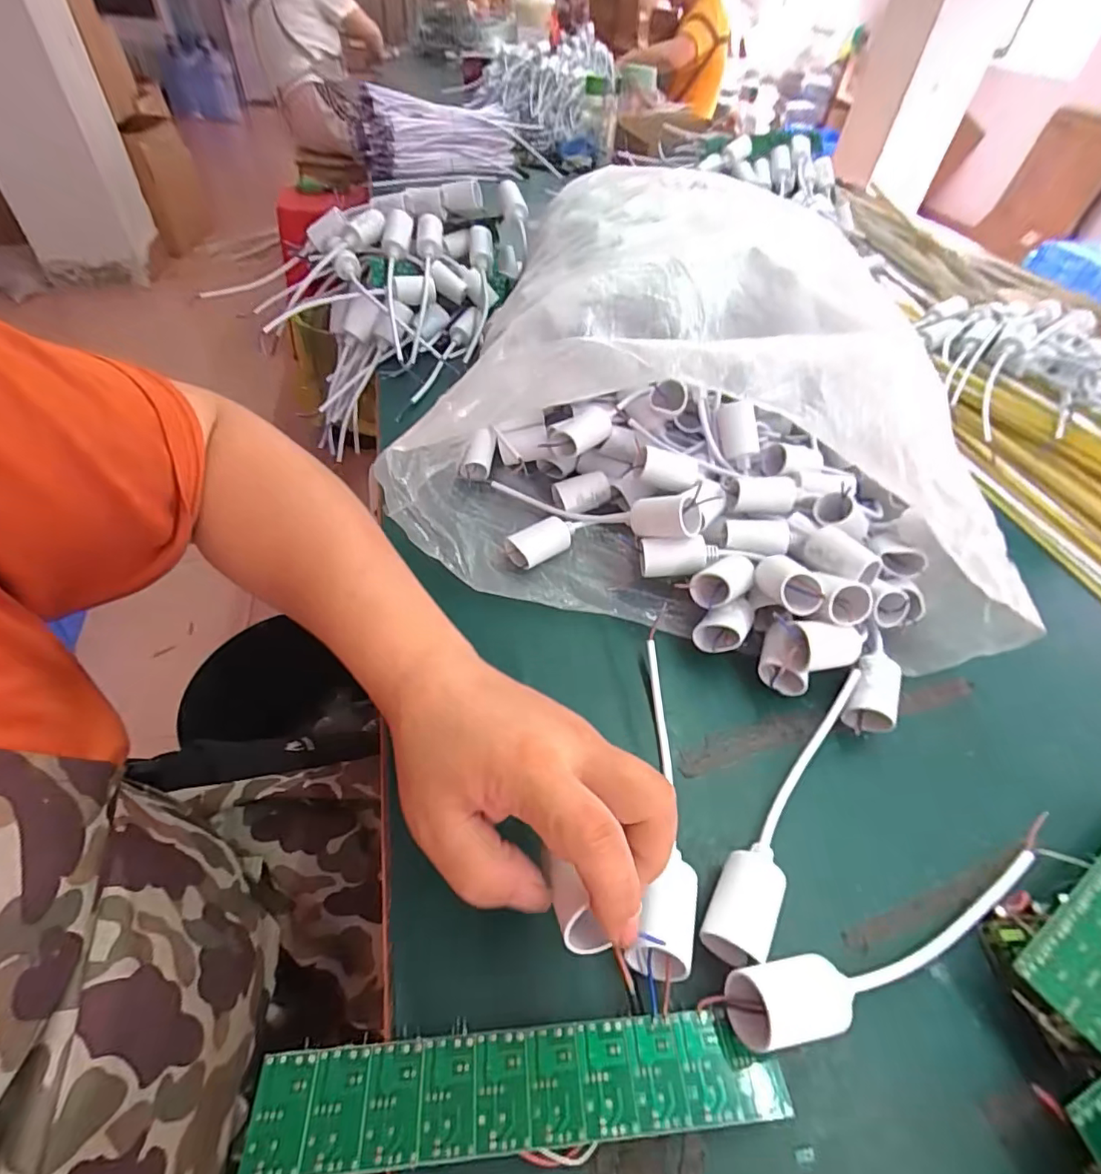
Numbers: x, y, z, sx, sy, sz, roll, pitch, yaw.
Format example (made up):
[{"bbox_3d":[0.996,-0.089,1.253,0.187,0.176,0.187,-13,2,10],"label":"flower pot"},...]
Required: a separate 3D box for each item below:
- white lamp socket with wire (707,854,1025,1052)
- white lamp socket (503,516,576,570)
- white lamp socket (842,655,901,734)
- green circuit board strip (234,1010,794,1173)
[{"bbox_3d":[0.158,0.167,0.252,0.185,0.033,0.030,-12,50,-16],"label":"white lamp socket with wire"},{"bbox_3d":[-0.004,-0.035,0.422,0.058,0.020,0.026,-26,56,-26],"label":"white lamp socket"},{"bbox_3d":[0.204,0.067,0.346,0.028,0.025,0.045,27,51,17],"label":"white lamp socket"},{"bbox_3d":[-0.011,0.199,0.217,0.200,0.019,0.035,-1,48,-6],"label":"green circuit board strip"}]

